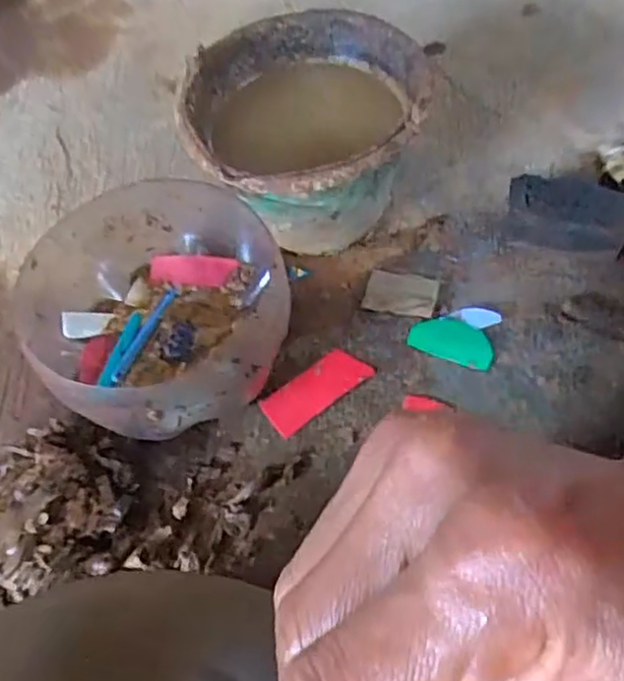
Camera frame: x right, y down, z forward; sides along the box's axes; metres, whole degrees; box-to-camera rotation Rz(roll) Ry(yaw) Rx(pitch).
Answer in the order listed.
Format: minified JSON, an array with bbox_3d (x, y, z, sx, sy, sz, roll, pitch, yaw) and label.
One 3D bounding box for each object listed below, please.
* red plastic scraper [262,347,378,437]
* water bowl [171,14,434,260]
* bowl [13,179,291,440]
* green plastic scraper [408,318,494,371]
[{"bbox_3d":[0.006,0.048,0.681,0.110,0.006,0.043,-35,72,-12],"label":"red plastic scraper"},{"bbox_3d":[-0.006,-0.212,0.749,0.236,0.168,0.262,4,58,8],"label":"water bowl"},{"bbox_3d":[-0.147,-0.024,0.681,0.239,0.140,0.253,-2,57,3],"label":"bowl"},{"bbox_3d":[0.146,-0.001,0.702,0.086,0.009,0.043,20,60,17],"label":"green plastic scraper"}]

